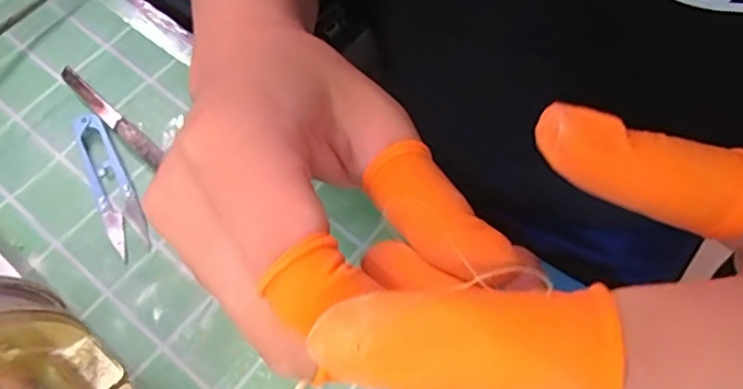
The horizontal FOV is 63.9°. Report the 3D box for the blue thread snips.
[{"bbox_3d":[-0.162,-0.007,0.368,0.023,0.011,0.099,-27,67,-10],"label":"blue thread snips"}]

